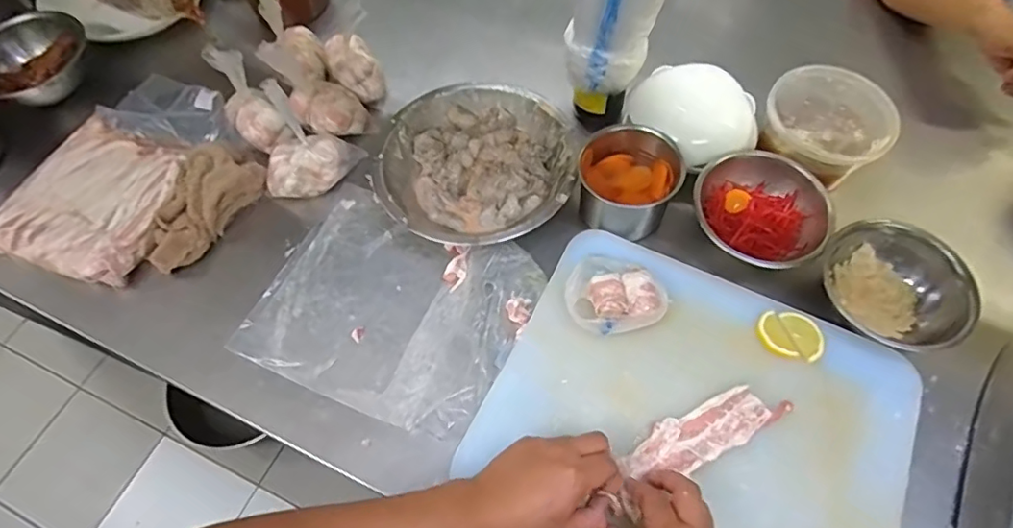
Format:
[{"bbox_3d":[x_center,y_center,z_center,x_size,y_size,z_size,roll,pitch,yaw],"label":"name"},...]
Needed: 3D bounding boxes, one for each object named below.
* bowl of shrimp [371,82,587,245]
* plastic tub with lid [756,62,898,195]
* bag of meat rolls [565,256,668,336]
[{"bbox_3d":[-0.036,-0.125,0.716,0.240,0.068,0.236,-1,62,2],"label":"bowl of shrimp"},{"bbox_3d":[0.399,-0.169,0.701,0.143,0.088,0.121,21,65,13],"label":"plastic tub with lid"},{"bbox_3d":[0.117,0.032,0.603,0.102,0.029,0.090,-15,62,-6],"label":"bag of meat rolls"}]

